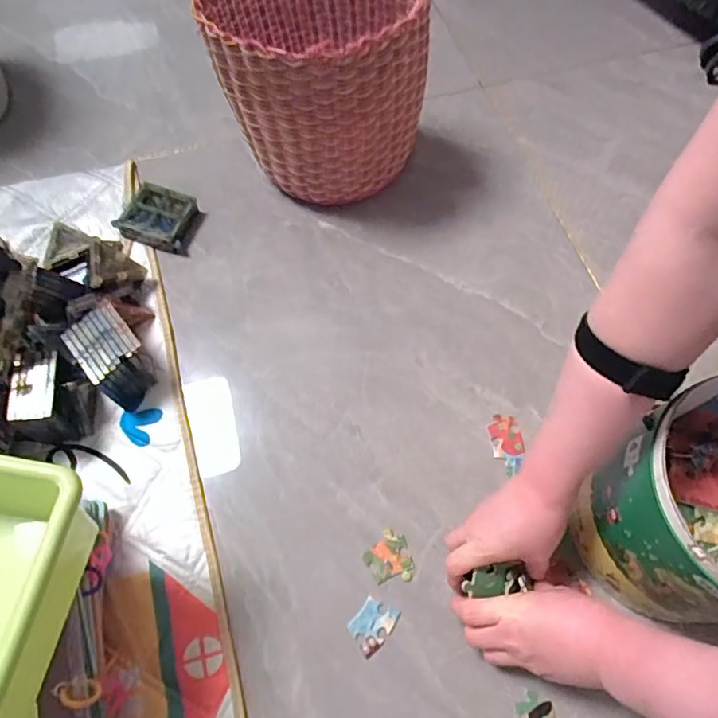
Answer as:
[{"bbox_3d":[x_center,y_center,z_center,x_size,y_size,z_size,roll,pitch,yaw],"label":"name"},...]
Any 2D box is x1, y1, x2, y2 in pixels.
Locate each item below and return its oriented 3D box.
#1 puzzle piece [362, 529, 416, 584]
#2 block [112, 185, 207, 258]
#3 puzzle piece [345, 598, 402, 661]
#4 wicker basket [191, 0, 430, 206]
[{"bbox_3d":[0.029,0.197,0.515,0.044,0.004,0.048,-18,67,-8],"label":"puzzle piece"},{"bbox_3d":[-0.255,-0.183,0.676,0.091,0.030,0.080,16,66,7],"label":"block"},{"bbox_3d":[0.012,0.250,0.491,0.034,0.004,0.047,37,70,15],"label":"puzzle piece"},{"bbox_3d":[-0.048,-0.327,0.634,0.226,0.235,0.195,-15,66,-7],"label":"wicker basket"}]

